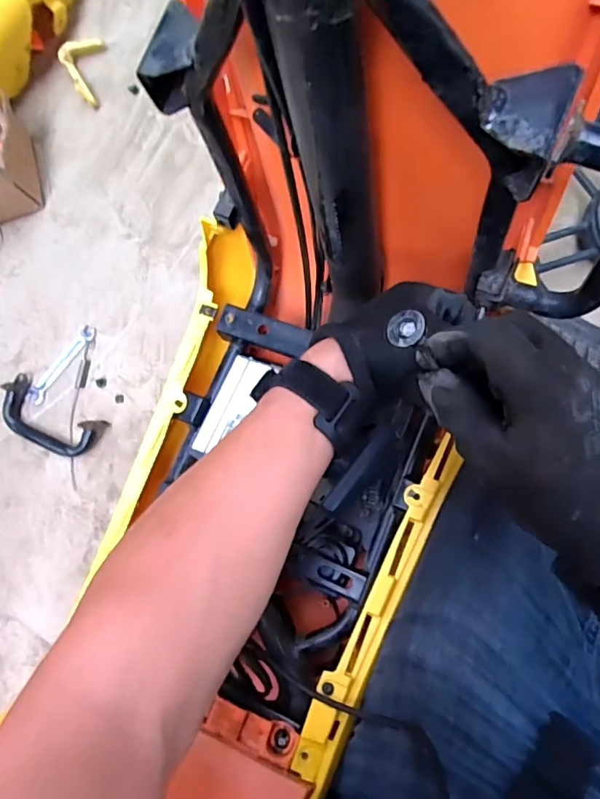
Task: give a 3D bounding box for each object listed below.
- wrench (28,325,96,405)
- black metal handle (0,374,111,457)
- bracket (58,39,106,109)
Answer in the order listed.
[{"bbox_3d":[-0.332,-0.049,0.741,0.023,0.007,0.126,36,86,8],"label":"wrench"},{"bbox_3d":[-0.345,0.027,0.724,0.142,0.032,0.070,30,85,8],"label":"black metal handle"},{"bbox_3d":[-0.309,-0.490,0.792,0.067,0.037,0.089,-28,81,0],"label":"bracket"}]

